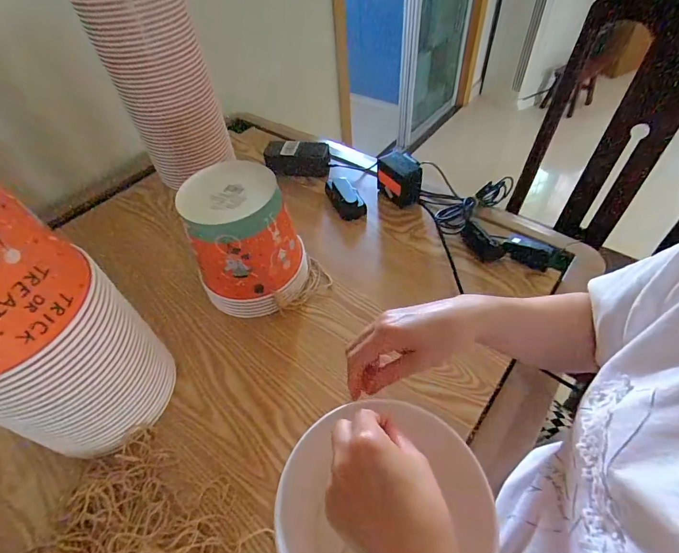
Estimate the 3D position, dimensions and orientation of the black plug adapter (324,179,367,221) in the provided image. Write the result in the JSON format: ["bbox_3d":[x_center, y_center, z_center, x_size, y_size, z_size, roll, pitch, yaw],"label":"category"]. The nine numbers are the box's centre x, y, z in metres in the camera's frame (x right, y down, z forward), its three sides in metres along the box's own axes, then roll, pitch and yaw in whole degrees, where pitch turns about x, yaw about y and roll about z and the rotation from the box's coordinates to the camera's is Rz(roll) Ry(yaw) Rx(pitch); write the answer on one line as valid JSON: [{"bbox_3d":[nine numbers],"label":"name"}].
[{"bbox_3d":[0.011,-0.145,0.692,0.052,0.034,0.088,-22,52,-13],"label":"black plug adapter"}]

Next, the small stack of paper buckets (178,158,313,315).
[{"bbox_3d":[-0.137,-0.045,0.528,0.139,0.176,0.134,-22,52,-13],"label":"small stack of paper buckets"}]

